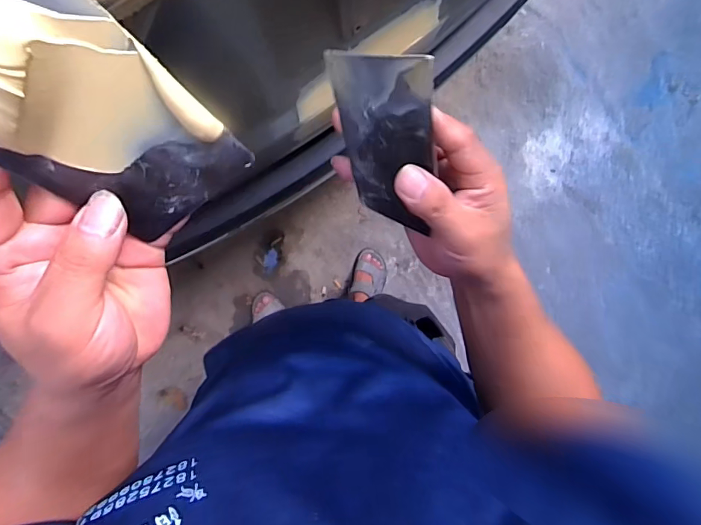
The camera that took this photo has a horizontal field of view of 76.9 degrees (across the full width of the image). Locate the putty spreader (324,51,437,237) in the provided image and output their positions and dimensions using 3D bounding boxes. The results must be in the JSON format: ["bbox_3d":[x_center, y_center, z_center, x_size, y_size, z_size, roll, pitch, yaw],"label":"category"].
[{"bbox_3d":[0.023,-0.070,0.278,0.072,0.132,0.004,30,65,31],"label":"putty spreader"}]

